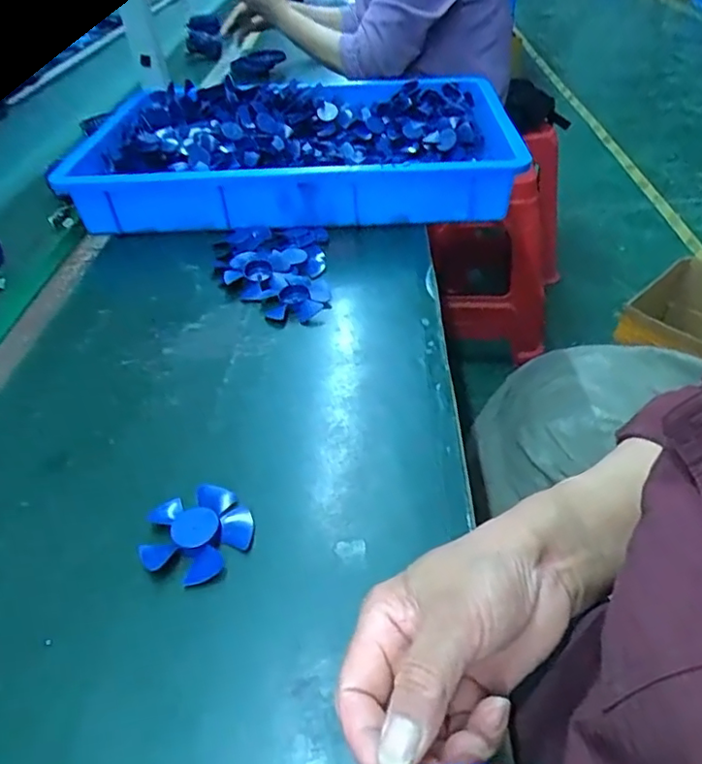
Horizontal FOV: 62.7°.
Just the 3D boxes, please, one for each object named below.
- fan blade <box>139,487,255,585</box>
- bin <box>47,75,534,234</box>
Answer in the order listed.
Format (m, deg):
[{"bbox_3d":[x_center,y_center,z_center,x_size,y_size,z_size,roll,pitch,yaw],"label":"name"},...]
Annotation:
[{"bbox_3d":[-0.105,0.101,0.388,0.070,0.014,0.066,-2,41,2],"label":"fan blade"},{"bbox_3d":[-0.079,-0.338,0.820,0.559,0.084,0.370,0,41,4],"label":"bin"}]

